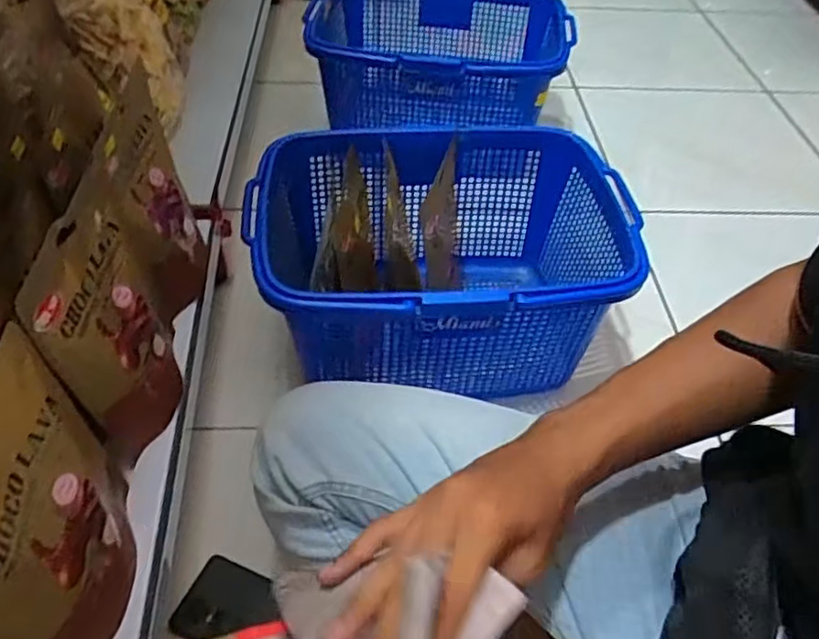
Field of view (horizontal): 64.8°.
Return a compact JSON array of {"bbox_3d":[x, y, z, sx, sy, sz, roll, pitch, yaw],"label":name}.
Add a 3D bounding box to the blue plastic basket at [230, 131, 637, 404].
[{"bbox_3d":[0.027,-0.059,0.773,0.386,0.222,0.293,-4,48,-7],"label":"blue plastic basket"}]

